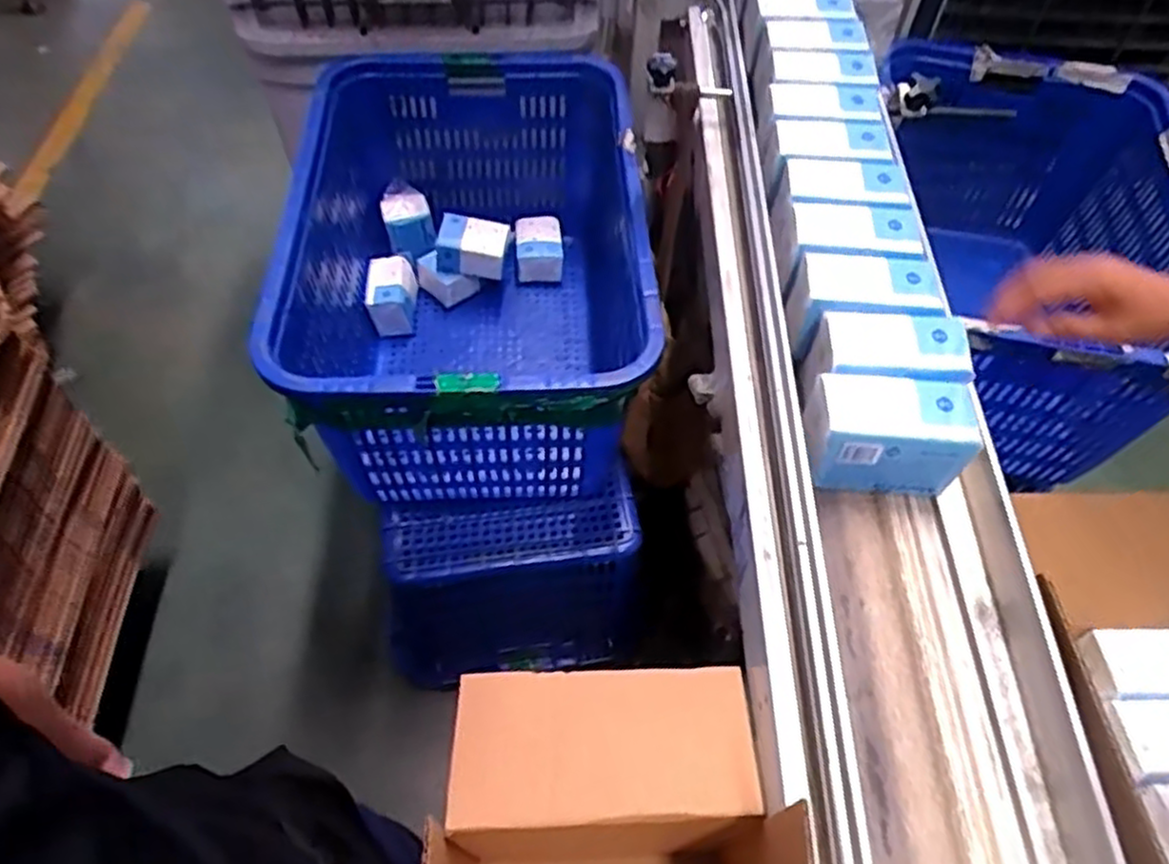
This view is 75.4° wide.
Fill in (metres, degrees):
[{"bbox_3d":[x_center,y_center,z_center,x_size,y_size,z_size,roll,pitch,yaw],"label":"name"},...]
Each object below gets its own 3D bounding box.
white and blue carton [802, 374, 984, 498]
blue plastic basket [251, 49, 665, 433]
[{"bbox_3d":[0.249,0.006,0.640,0.124,0.089,0.071,6,56,0],"label":"white and blue carton"},{"bbox_3d":[-0.179,-0.238,1.222,0.513,0.376,0.711,-1,56,-4],"label":"blue plastic basket"}]

